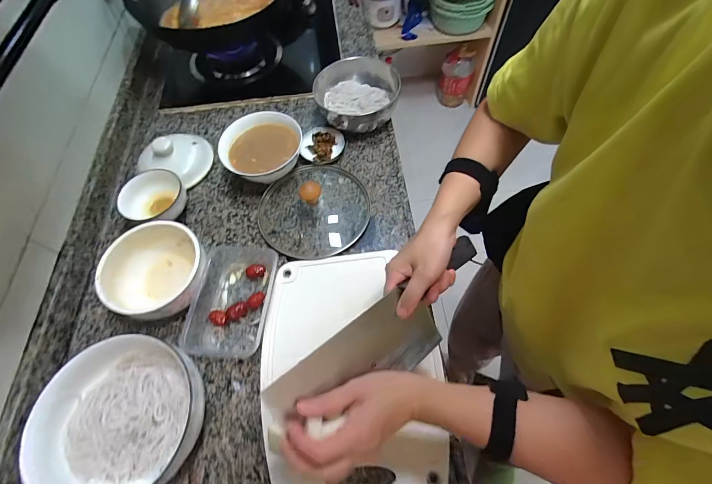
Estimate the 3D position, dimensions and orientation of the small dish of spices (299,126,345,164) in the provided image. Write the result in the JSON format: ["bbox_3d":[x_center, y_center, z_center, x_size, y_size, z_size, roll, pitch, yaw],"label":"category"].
[{"bbox_3d":[-0.072,-0.197,0.692,0.084,0.029,0.087,-1,62,2],"label":"small dish of spices"}]

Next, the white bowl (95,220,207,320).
[{"bbox_3d":[-0.311,0.050,0.541,0.140,0.082,0.152,-1,62,2],"label":"white bowl"}]

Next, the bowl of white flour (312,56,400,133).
[{"bbox_3d":[0.010,-0.298,0.710,0.157,0.087,0.169,-18,62,-6],"label":"bowl of white flour"}]

